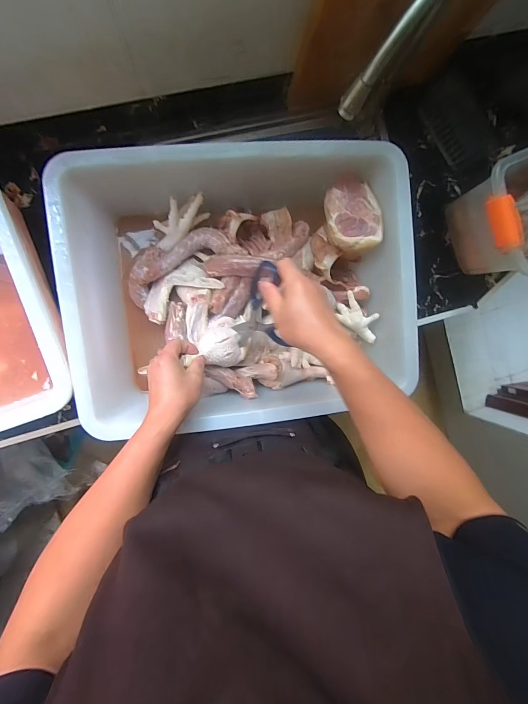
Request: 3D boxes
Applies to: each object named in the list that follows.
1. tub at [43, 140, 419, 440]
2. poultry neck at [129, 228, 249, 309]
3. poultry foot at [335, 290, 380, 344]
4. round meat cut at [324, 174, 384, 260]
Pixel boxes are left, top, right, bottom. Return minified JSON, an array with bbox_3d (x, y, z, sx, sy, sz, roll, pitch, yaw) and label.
[{"bbox_3d":[-0.038,-0.101,0.515,0.510,0.130,0.404,-8,95,-8],"label":"tub"},{"bbox_3d":[-0.140,-0.153,0.541,0.194,0.044,0.085,-29,97,-5],"label":"poultry neck"},{"bbox_3d":[0.164,-0.056,0.556,0.086,0.031,0.047,39,88,-9],"label":"poultry foot"},{"bbox_3d":[0.144,-0.213,0.529,0.083,0.049,0.117,-13,80,7],"label":"round meat cut"}]

